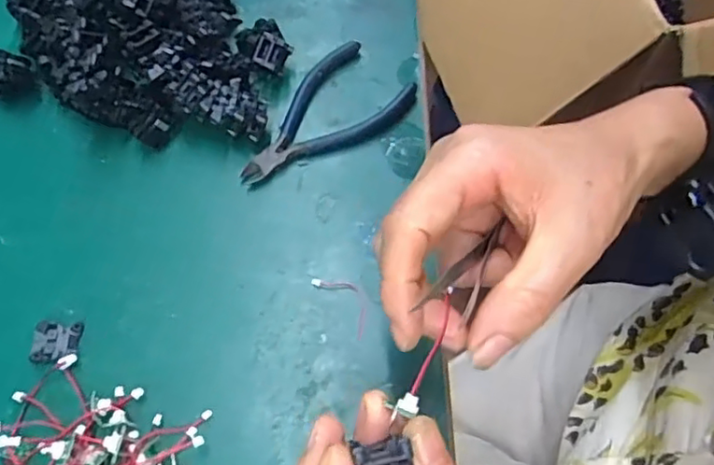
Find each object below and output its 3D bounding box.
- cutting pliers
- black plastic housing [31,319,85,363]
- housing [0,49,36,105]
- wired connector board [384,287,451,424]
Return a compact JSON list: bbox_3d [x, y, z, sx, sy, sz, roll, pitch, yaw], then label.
[{"bbox_3d":[-0.024,-0.070,0.376,0.117,0.012,0.059,-39,72,-17],"label":"cutting pliers"},{"bbox_3d":[-0.155,0.056,0.315,0.021,0.007,0.020,-3,66,1],"label":"black plastic housing"},{"bbox_3d":[-0.210,-0.093,0.364,0.026,0.022,0.024,10,65,3],"label":"housing"},{"bbox_3d":[0.026,0.046,0.234,0.011,0.008,0.060,22,53,11],"label":"wired connector board"}]

